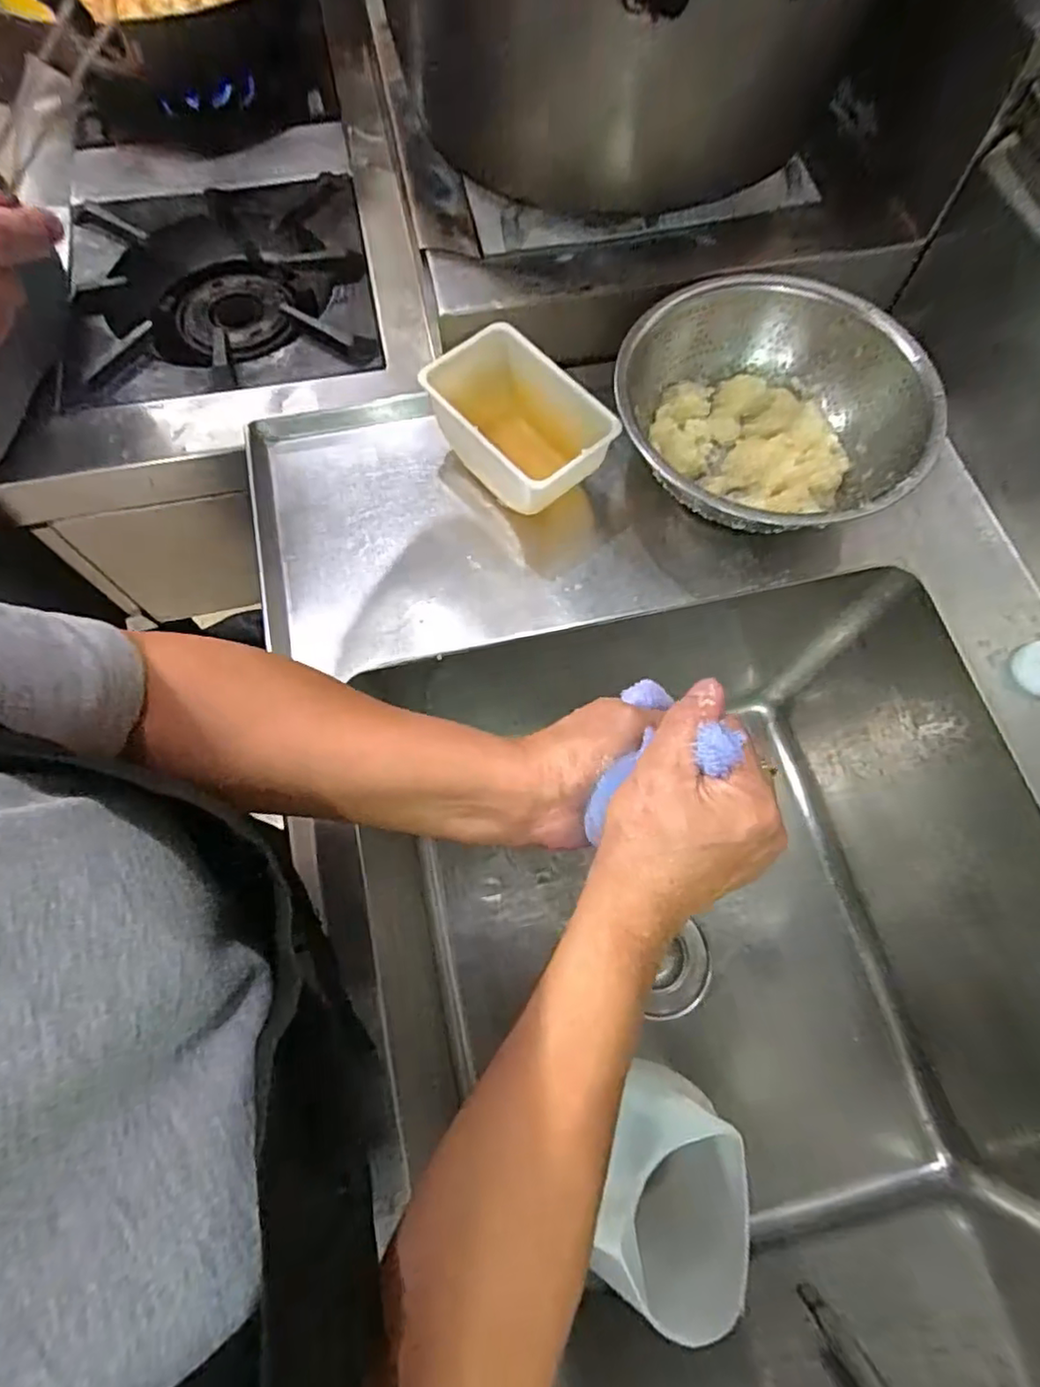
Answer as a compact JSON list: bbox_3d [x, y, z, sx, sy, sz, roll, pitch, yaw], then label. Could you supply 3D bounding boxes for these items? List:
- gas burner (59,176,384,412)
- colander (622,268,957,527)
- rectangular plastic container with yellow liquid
[{"bbox_3d":[-0.313,-0.427,0.683,0.305,0.059,0.316,-10,70,-5],"label":"gas burner"},{"bbox_3d":[0.191,-0.215,0.504,0.224,0.076,0.227,0,69,-1],"label":"colander"},{"bbox_3d":[0.000,-0.209,0.506,0.093,0.080,0.141,-39,74,-14],"label":"rectangular plastic container with yellow liquid"}]

